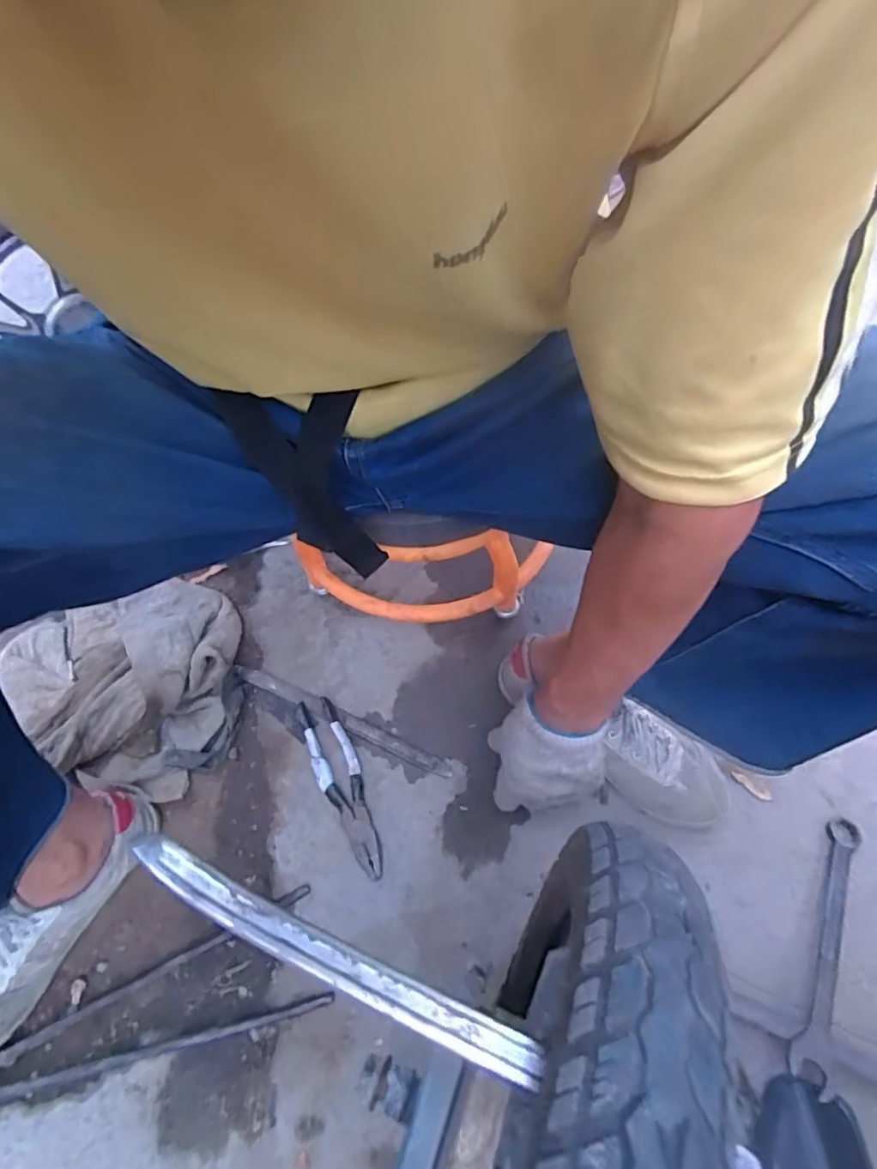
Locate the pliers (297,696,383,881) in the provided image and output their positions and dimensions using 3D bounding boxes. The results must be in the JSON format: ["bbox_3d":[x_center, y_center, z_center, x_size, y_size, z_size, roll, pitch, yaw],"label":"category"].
[{"bbox_3d":[-0.107,0.219,0.638,0.047,0.018,0.200,-21,63,-8],"label":"pliers"}]

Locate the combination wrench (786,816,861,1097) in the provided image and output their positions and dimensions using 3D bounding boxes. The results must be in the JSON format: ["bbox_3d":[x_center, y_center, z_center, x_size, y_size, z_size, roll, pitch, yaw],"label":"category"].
[{"bbox_3d":[0.376,0.343,0.557,0.032,0.015,0.238,22,65,14],"label":"combination wrench"}]

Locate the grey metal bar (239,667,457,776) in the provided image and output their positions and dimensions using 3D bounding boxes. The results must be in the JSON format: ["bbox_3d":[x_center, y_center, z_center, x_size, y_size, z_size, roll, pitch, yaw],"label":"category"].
[{"bbox_3d":[-0.118,0.155,0.681,0.289,0.010,0.020,22,65,14],"label":"grey metal bar"}]

